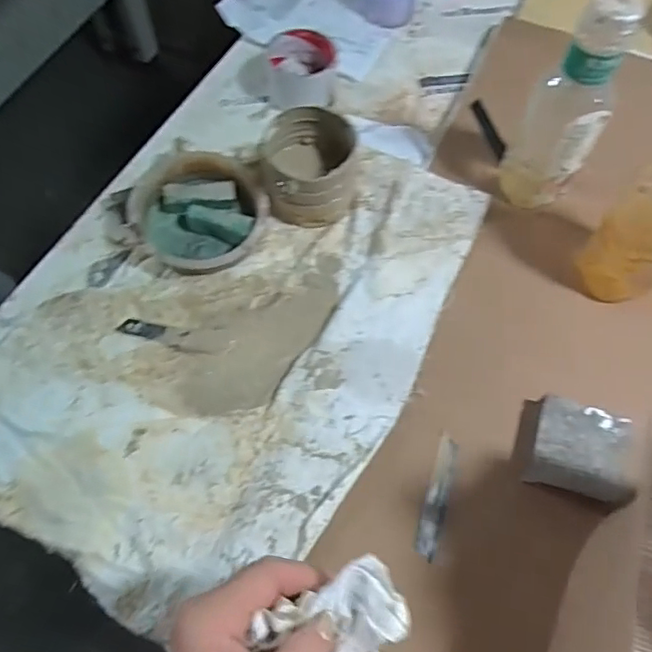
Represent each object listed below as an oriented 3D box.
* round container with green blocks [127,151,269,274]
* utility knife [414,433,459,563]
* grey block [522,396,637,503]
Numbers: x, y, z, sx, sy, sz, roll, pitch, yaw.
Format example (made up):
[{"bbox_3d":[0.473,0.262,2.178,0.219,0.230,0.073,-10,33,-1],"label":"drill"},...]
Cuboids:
[{"bbox_3d":[-0.121,-0.106,0.557,0.119,0.045,0.114,0,66,0],"label":"round container with green blocks"},{"bbox_3d":[0.088,0.133,0.455,0.018,0.004,0.094,15,67,7],"label":"utility knife"},{"bbox_3d":[0.201,0.097,0.458,0.072,0.021,0.068,15,67,7],"label":"grey block"}]

